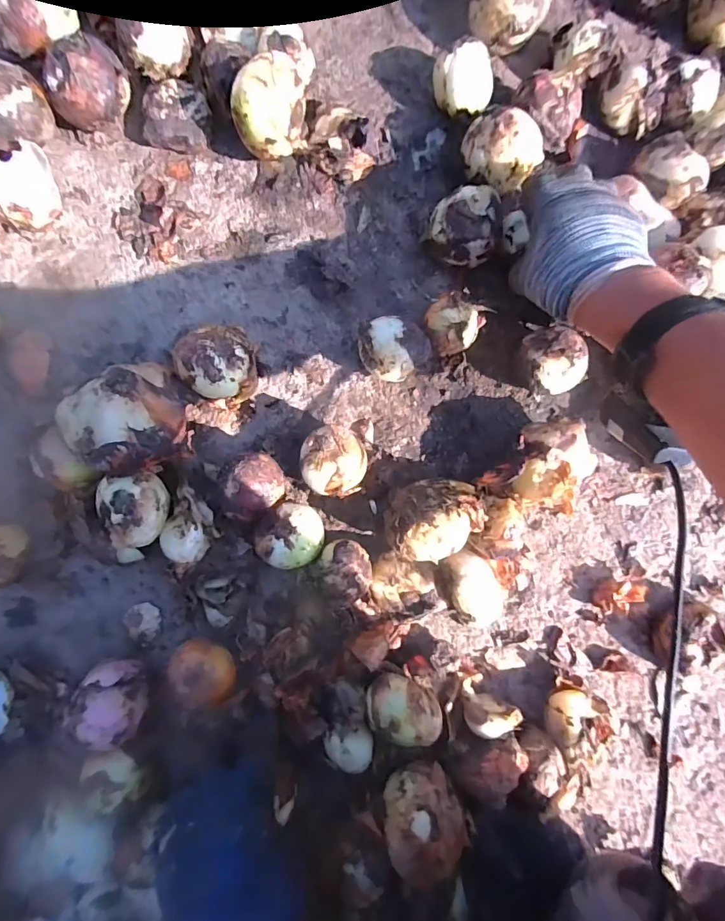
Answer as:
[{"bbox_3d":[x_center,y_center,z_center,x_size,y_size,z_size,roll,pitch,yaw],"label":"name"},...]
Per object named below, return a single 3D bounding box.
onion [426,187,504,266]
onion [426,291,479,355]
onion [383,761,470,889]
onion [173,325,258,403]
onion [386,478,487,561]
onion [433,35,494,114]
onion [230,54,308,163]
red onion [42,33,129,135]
[{"bbox_3d":[0.098,-0.219,0.431,0.064,0.061,0.057,36,84,0],"label":"onion"},{"bbox_3d":[0.083,-0.126,0.429,0.049,0.047,0.048,0,85,-4],"label":"onion"},{"bbox_3d":[0.050,0.292,0.370,0.062,0.057,0.067,0,85,-4],"label":"onion"},{"bbox_3d":[-0.128,-0.085,0.411,0.063,0.056,0.063,0,85,-4],"label":"onion"},{"bbox_3d":[0.063,0.051,0.409,0.088,0.059,0.070,-16,86,-5],"label":"onion"},{"bbox_3d":[0.099,-0.373,0.448,0.058,0.050,0.053,0,85,-4],"label":"onion"},{"bbox_3d":[-0.086,-0.317,0.420,0.067,0.080,0.057,-6,85,-4],"label":"onion"},{"bbox_3d":[-0.252,-0.344,0.420,0.069,0.064,0.055,-36,88,-6],"label":"red onion"}]

